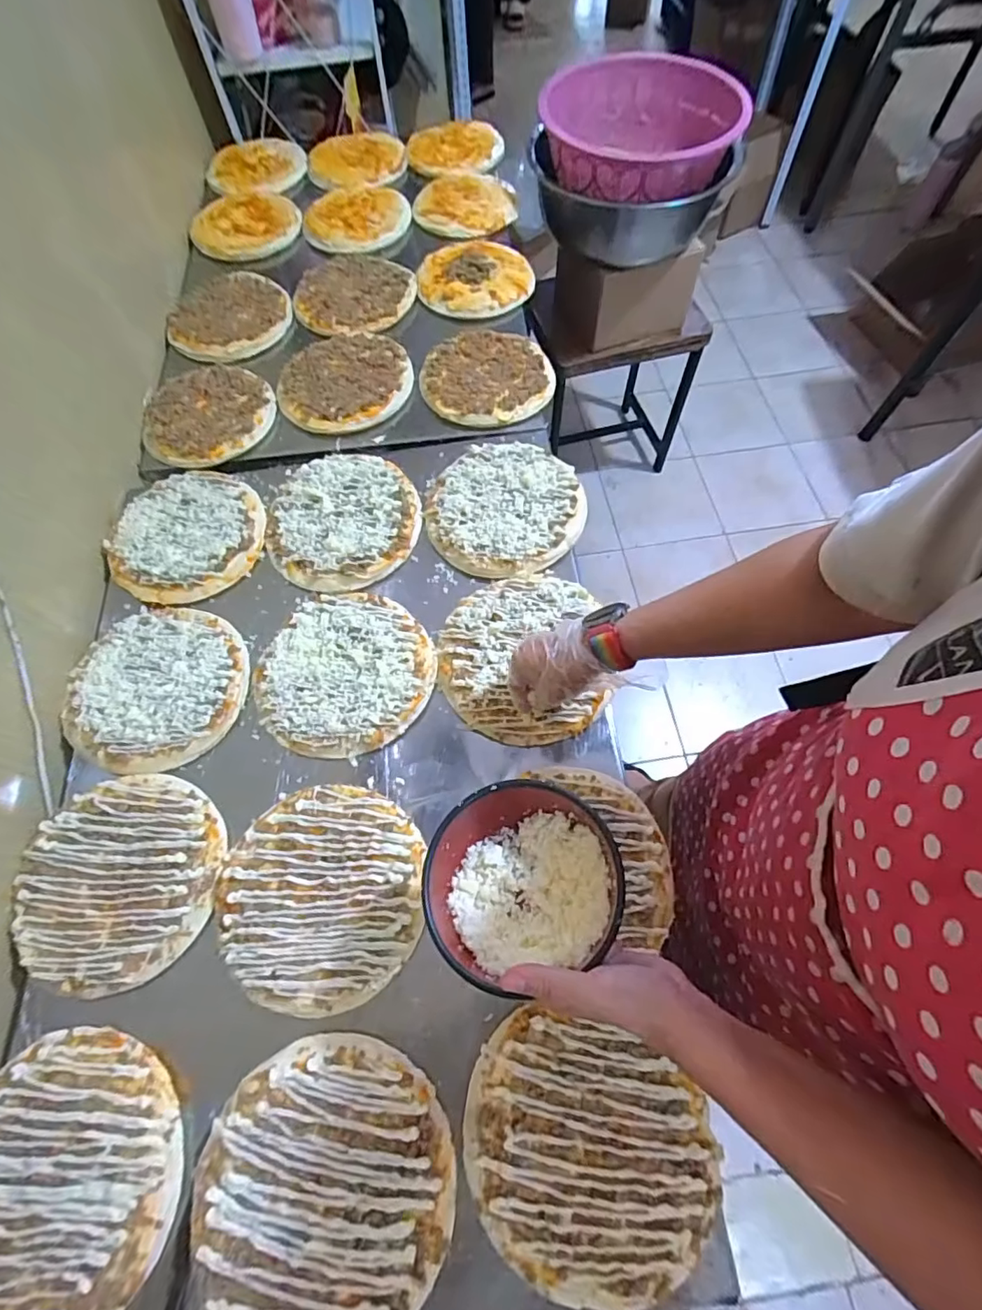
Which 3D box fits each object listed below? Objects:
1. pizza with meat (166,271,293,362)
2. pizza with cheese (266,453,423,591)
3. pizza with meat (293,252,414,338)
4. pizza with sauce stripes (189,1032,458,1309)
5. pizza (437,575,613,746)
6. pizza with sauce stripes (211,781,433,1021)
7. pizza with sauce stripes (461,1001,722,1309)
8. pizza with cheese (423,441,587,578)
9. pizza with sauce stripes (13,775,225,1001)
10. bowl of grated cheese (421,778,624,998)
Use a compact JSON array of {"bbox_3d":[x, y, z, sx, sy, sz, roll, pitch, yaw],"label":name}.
[{"bbox_3d":[-0.453,-0.587,0.942,0.205,0.023,0.214,-1,64,2],"label":"pizza with meat"},{"bbox_3d":[-0.197,-0.181,0.711,0.196,0.024,0.196,-1,64,2],"label":"pizza with cheese"},{"bbox_3d":[-0.235,-0.642,0.952,0.197,0.010,0.231,8,64,7],"label":"pizza with meat"},{"bbox_3d":[-0.131,0.422,0.430,0.195,0.022,0.191,-1,64,2],"label":"pizza with sauce stripes"},{"bbox_3d":[0.032,-0.001,0.621,0.180,0.019,0.202,-6,70,2],"label":"pizza"},{"bbox_3d":[-0.164,0.224,0.520,0.195,0.012,0.193,-1,64,2],"label":"pizza with sauce stripes"},{"bbox_3d":[0.076,0.398,0.433,0.195,0.017,0.169,13,65,9],"label":"pizza with sauce stripes"},{"bbox_3d":[0.017,-0.196,0.707,0.200,0.022,0.197,-8,64,-1],"label":"pizza with cheese"},{"bbox_3d":[-0.372,0.220,0.543,0.197,0.014,0.194,-1,64,2],"label":"pizza with sauce stripes"},{"bbox_3d":[0.019,0.170,0.418,0.143,0.061,0.127,-17,64,-5],"label":"bowl of grated cheese"}]

